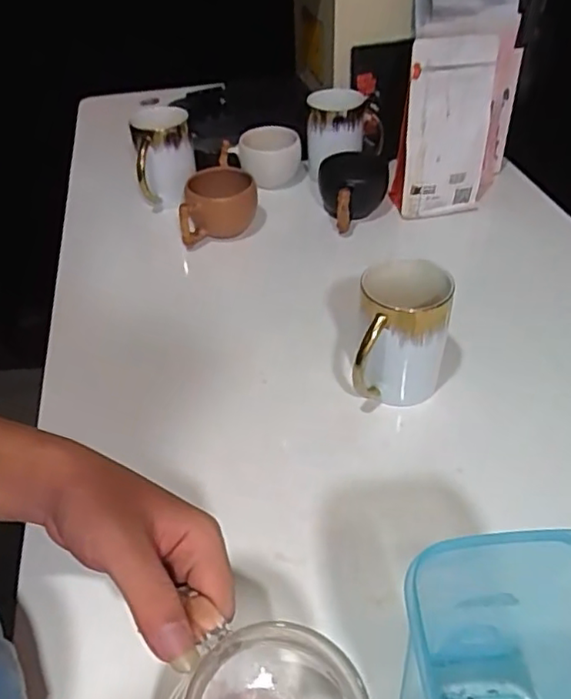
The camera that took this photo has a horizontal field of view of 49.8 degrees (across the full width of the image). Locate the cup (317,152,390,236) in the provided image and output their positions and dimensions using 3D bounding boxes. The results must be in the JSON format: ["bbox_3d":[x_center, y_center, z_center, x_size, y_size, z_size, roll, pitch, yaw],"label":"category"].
[{"bbox_3d":[0.082,-0.185,0.744,0.084,0.070,0.106,0,43,4],"label":"cup"}]

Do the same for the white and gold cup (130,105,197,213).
[{"bbox_3d":[-0.151,-0.241,0.777,0.069,0.102,0.081,-7,43,-4],"label":"white and gold cup"}]

